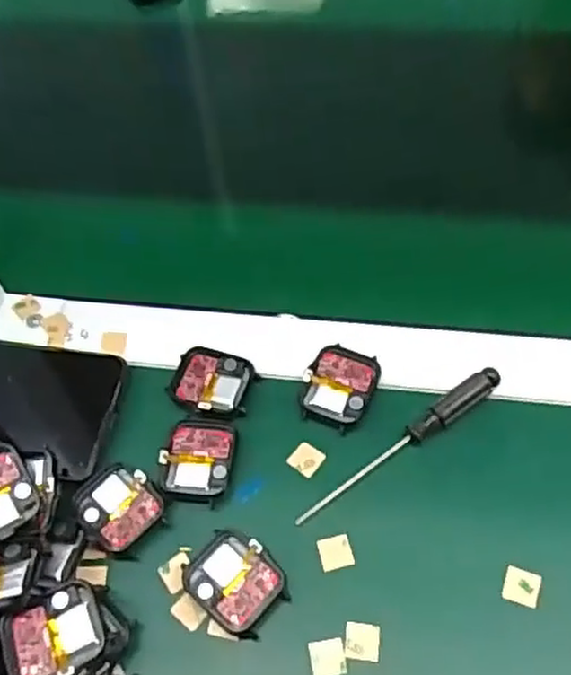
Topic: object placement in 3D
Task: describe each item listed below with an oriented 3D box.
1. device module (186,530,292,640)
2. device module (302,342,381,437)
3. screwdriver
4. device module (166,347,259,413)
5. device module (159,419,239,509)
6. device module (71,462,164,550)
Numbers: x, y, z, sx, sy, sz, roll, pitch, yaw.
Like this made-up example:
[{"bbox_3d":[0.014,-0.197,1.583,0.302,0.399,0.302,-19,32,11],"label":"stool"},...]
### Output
[{"bbox_3d":[-0.023,0.116,0.342,0.045,0.010,0.037,38,67,25],"label":"device module"},{"bbox_3d":[0.029,0.027,0.394,0.037,0.008,0.045,19,61,16],"label":"device module"},{"bbox_3d":[0.061,0.056,0.370,0.131,0.011,0.011,-33,61,-16],"label":"screwdriver"},{"bbox_3d":[-0.041,0.025,0.401,0.045,0.006,0.037,13,59,13],"label":"device module"},{"bbox_3d":[-0.046,0.064,0.375,0.037,0.005,0.044,3,57,6],"label":"device module"},{"bbox_3d":[-0.086,0.086,0.365,0.038,0.008,0.040,-39,62,-19],"label":"device module"}]

